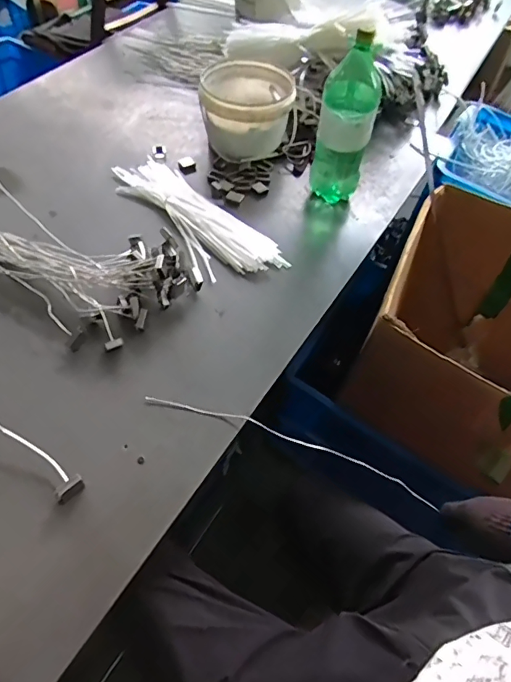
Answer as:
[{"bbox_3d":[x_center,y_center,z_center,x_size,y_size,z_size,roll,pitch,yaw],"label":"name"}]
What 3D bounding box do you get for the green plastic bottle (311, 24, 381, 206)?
[{"bbox_3d":[0.174,-0.413,0.937,0.100,0.295,0.116,13,54,5],"label":"green plastic bottle"}]

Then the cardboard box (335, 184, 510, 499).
[{"bbox_3d":[0.507,0.026,1.014,0.508,0.369,0.495,29,57,16],"label":"cardboard box"}]

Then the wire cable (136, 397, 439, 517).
[{"bbox_3d":[0.059,0.156,0.722,0.461,0.030,0.024,20,55,0],"label":"wire cable"}]

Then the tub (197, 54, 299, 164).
[{"bbox_3d":[-0.020,-0.522,1.102,0.204,0.130,0.202,2,54,-3],"label":"tub"}]

